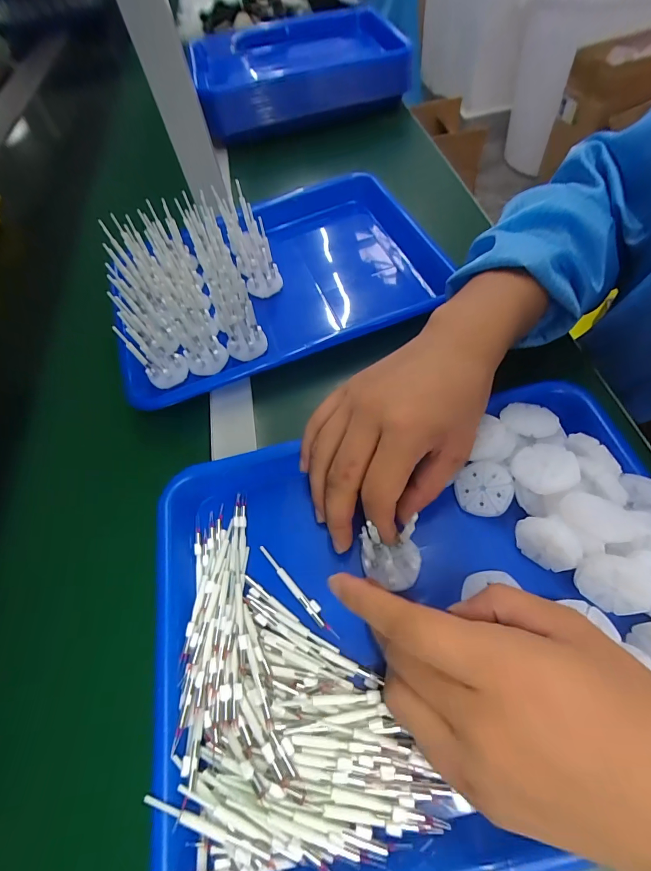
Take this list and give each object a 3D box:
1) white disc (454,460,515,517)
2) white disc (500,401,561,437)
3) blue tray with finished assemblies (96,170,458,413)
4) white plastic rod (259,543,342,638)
[{"bbox_3d":[0.112,0.037,0.273,0.037,0.004,0.037,-5,78,26],"label":"white disc"},{"bbox_3d":[0.147,-0.012,0.278,0.036,0.006,0.033,-3,59,6],"label":"white disc"},{"bbox_3d":[-0.046,-0.177,0.405,0.341,0.067,0.236,-17,69,-13],"label":"blue tray with finished assemblies"},{"bbox_3d":[-0.020,0.104,0.262,0.008,0.004,0.079,-41,63,-16],"label":"white plastic rod"}]

